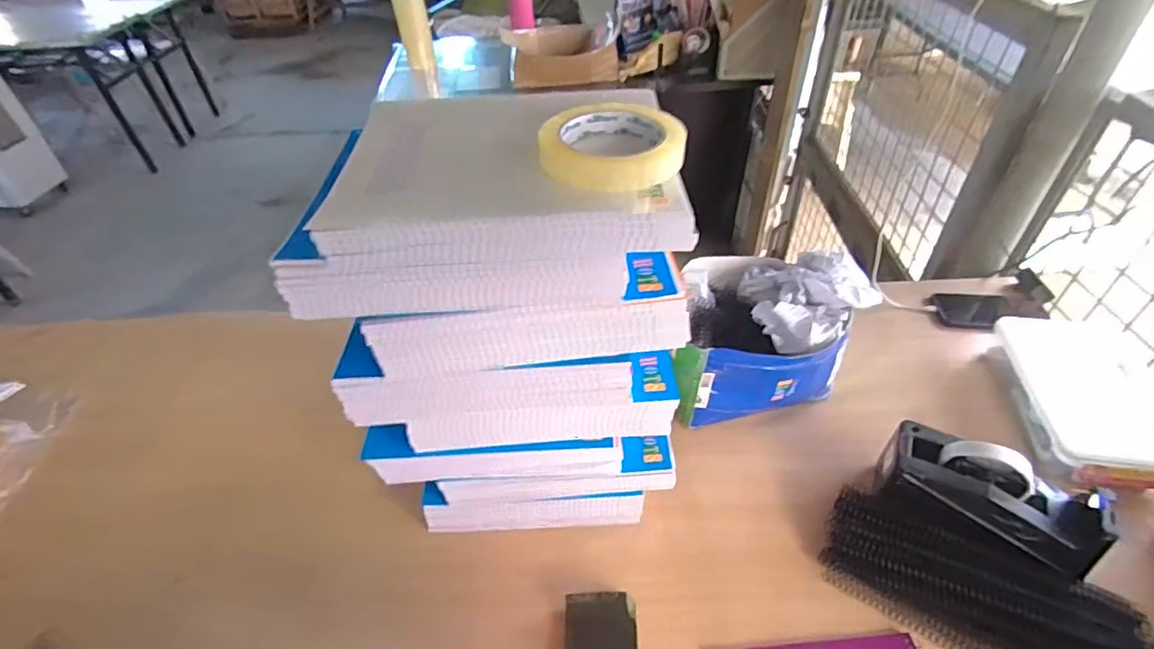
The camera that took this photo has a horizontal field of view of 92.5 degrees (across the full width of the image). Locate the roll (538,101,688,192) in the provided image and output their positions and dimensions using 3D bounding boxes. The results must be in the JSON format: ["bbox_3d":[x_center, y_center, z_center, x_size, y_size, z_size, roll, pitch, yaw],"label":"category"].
[{"bbox_3d":[0.026,-0.132,0.404,0.099,0.025,0.099,-2,43,2],"label":"roll"}]

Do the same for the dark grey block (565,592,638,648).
[{"bbox_3d":[0.023,0.309,0.532,0.070,0.037,0.087,-3,44,2],"label":"dark grey block"}]

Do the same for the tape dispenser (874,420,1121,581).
[{"bbox_3d":[0.432,0.176,0.584,0.194,0.092,0.071,17,48,22],"label":"tape dispenser"}]

